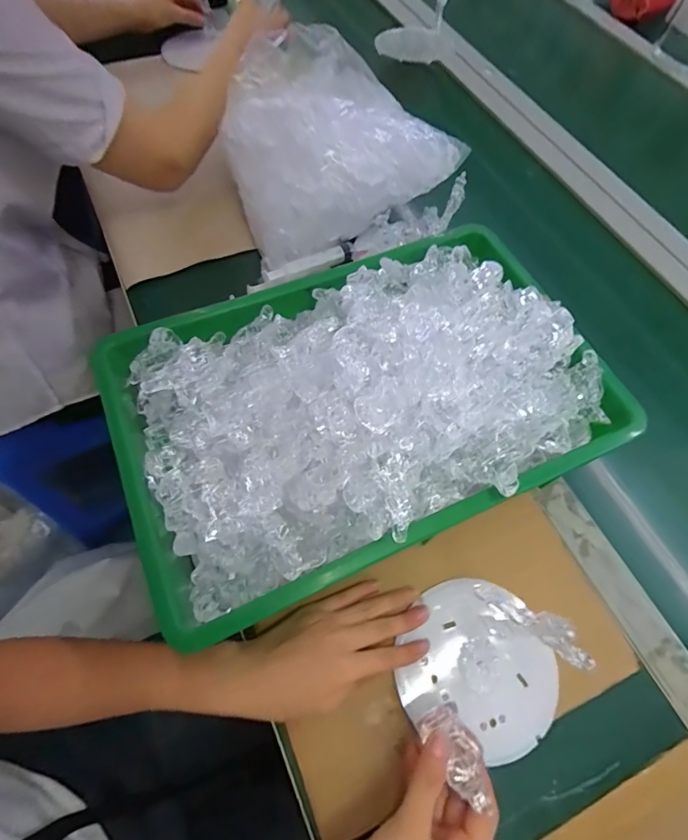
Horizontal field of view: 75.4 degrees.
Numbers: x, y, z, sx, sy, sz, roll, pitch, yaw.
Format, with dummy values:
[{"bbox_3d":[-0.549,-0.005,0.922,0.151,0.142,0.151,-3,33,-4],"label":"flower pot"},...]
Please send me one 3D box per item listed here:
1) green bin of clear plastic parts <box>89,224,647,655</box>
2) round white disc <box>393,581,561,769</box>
[{"bbox_3d":[0.013,-0.026,0.384,0.418,0.107,0.269,-22,67,-13],"label":"green bin of clear plastic parts"},{"bbox_3d":[0.113,0.199,0.362,0.119,0.010,0.116,28,66,11],"label":"round white disc"}]

